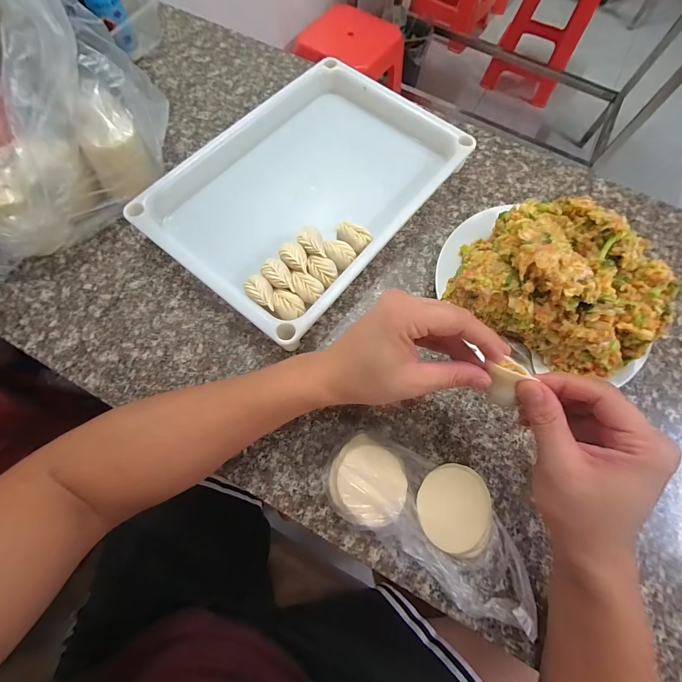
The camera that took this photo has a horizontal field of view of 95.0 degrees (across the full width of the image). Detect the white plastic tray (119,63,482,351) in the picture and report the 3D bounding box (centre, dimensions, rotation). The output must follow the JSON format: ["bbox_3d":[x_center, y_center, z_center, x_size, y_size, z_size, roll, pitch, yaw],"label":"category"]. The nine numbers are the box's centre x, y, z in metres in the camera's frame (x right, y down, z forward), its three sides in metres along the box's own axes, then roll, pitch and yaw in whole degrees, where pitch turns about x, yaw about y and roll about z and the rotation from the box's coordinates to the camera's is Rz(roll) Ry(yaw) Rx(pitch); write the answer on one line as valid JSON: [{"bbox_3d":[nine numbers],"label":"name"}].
[{"bbox_3d":[-0.037,-0.202,0.408,0.261,0.046,0.379,38,74,10],"label":"white plastic tray"}]

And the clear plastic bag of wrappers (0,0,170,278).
[{"bbox_3d":[-0.333,-0.229,0.327,0.160,0.189,0.305,19,71,4],"label":"clear plastic bag of wrappers"}]

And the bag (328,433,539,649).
[{"bbox_3d":[0.084,0.156,0.291,0.197,0.044,0.096,34,73,9],"label":"bag"}]

